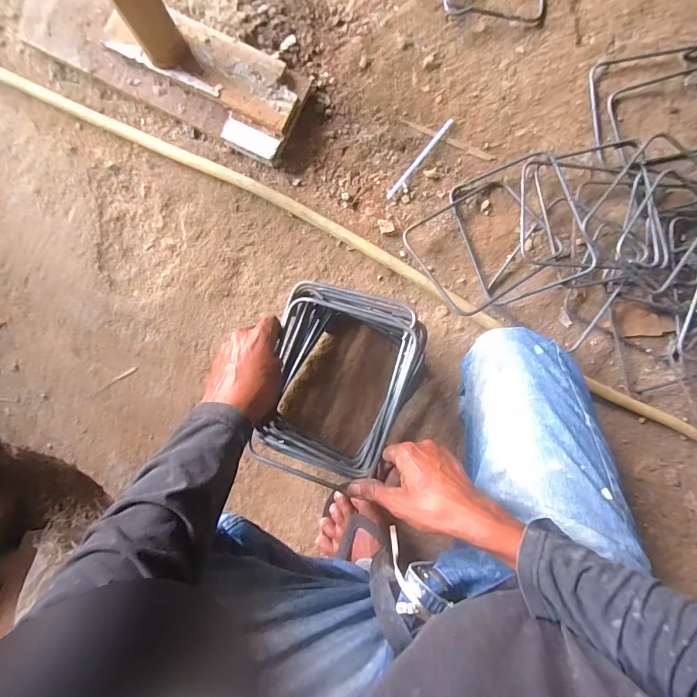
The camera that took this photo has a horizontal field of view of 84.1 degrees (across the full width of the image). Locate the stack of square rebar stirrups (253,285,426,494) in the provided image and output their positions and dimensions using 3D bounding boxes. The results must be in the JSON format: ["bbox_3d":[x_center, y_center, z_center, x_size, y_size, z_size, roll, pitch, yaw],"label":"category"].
[{"bbox_3d":[-0.021,0.037,0.552,0.176,0.152,0.235,21,90,-1],"label":"stack of square rebar stirrups"}]

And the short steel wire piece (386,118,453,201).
[{"bbox_3d":[0.122,-0.324,0.658,0.011,0.007,0.170,41,90,-1],"label":"short steel wire piece"}]

